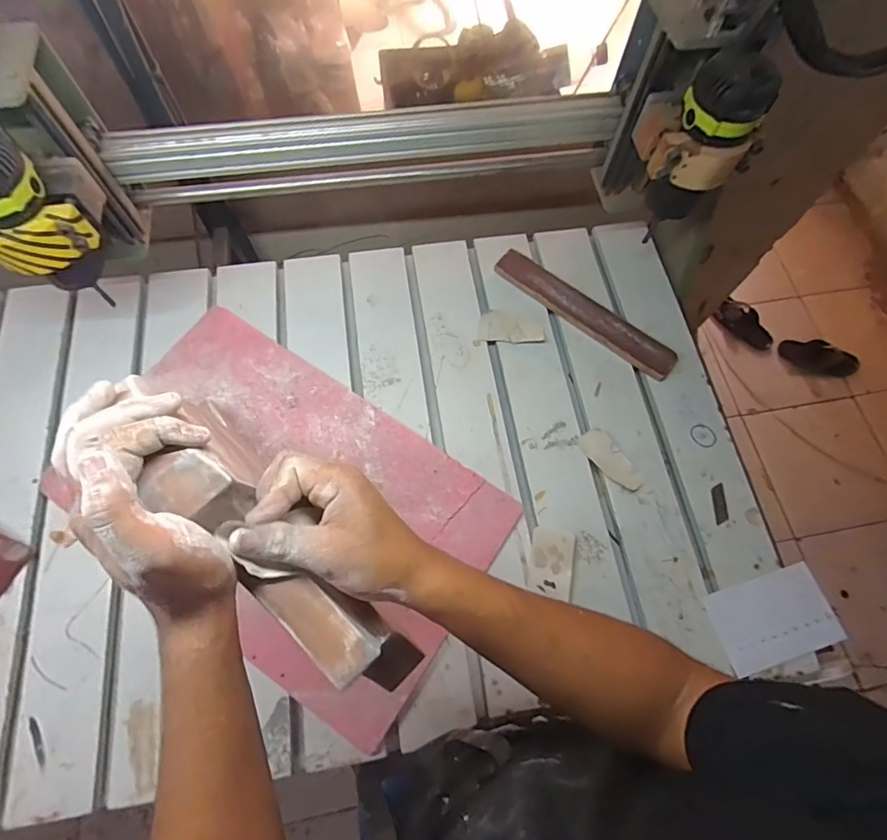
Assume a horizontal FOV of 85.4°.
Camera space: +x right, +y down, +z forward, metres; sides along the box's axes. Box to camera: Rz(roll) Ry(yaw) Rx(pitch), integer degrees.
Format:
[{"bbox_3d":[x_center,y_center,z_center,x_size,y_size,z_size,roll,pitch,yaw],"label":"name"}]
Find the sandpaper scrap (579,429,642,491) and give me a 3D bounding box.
[{"bbox_3d":[0.231,0.054,0.658,0.042,0.012,0.097,-34,74,-14],"label":"sandpaper scrap"}]

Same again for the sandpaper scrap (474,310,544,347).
[{"bbox_3d":[0.100,-0.143,0.729,0.102,0.015,0.062,0,69,-2],"label":"sandpaper scrap"}]

